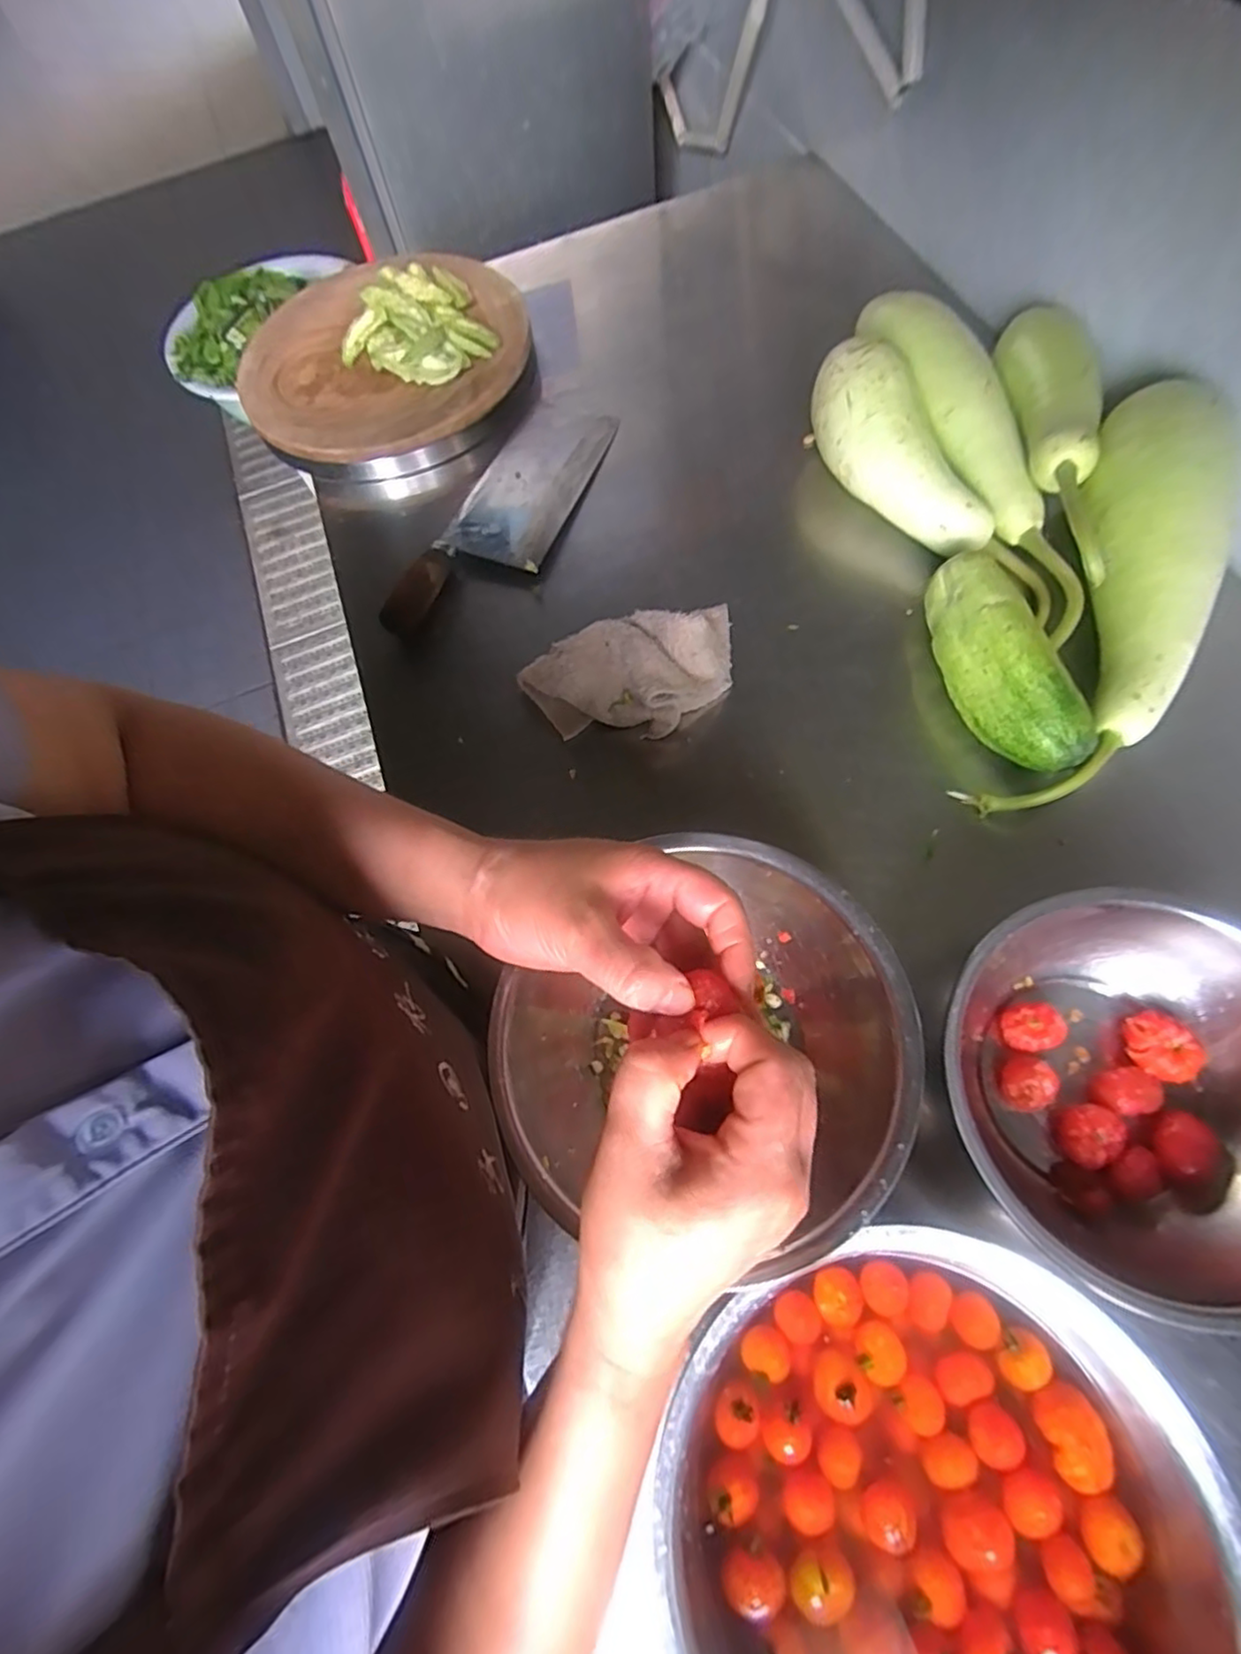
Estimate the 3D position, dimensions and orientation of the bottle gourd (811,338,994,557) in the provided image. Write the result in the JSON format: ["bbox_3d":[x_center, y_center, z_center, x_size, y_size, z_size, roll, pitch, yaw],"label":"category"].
[{"bbox_3d":[0.244,-0.335,0.584,0.074,0.070,0.226,-29,82,-11],"label":"bottle gourd"}]

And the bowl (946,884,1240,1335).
[{"bbox_3d":[0.289,0.150,0.376,0.188,0.073,0.204,-2,68,6],"label":"bowl"}]

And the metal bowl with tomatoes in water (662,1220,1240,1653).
[{"bbox_3d":[0.145,0.330,0.304,0.232,0.068,0.235,-1,65,2],"label":"metal bowl with tomatoes in water"}]

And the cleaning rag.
[{"bbox_3d":[0.012,-0.134,0.543,0.190,0.063,0.110,-15,65,-1],"label":"cleaning rag"}]

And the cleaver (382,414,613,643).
[{"bbox_3d":[-0.109,-0.314,0.653,0.109,0.025,0.327,17,71,13],"label":"cleaver"}]

